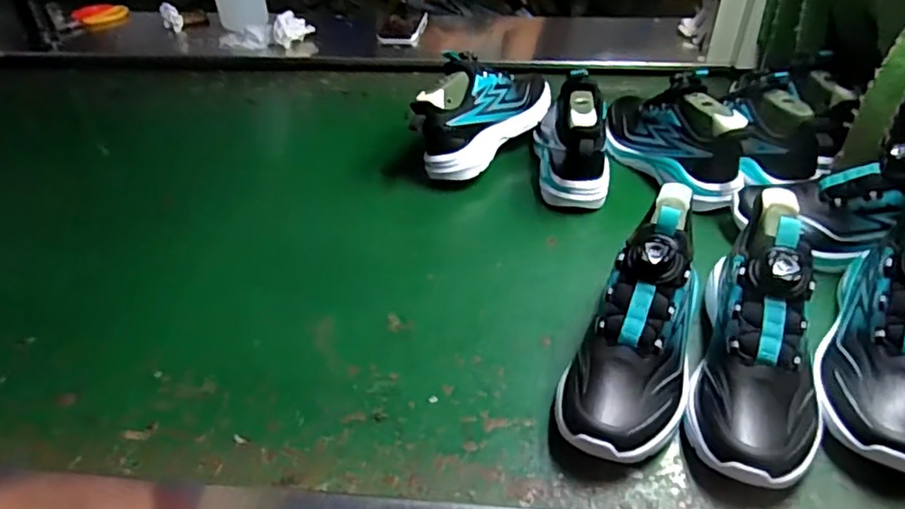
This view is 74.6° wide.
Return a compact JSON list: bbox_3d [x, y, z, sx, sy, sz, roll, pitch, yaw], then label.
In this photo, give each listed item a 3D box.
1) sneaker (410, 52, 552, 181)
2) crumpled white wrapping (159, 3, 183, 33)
[{"bbox_3d":[0.046,-0.193,0.784,0.094,0.113,0.238,23,45,26],"label":"sneaker"},{"bbox_3d":[-0.526,-0.445,1.113,0.035,0.054,0.026,-16,42,-18],"label":"crumpled white wrapping"}]

